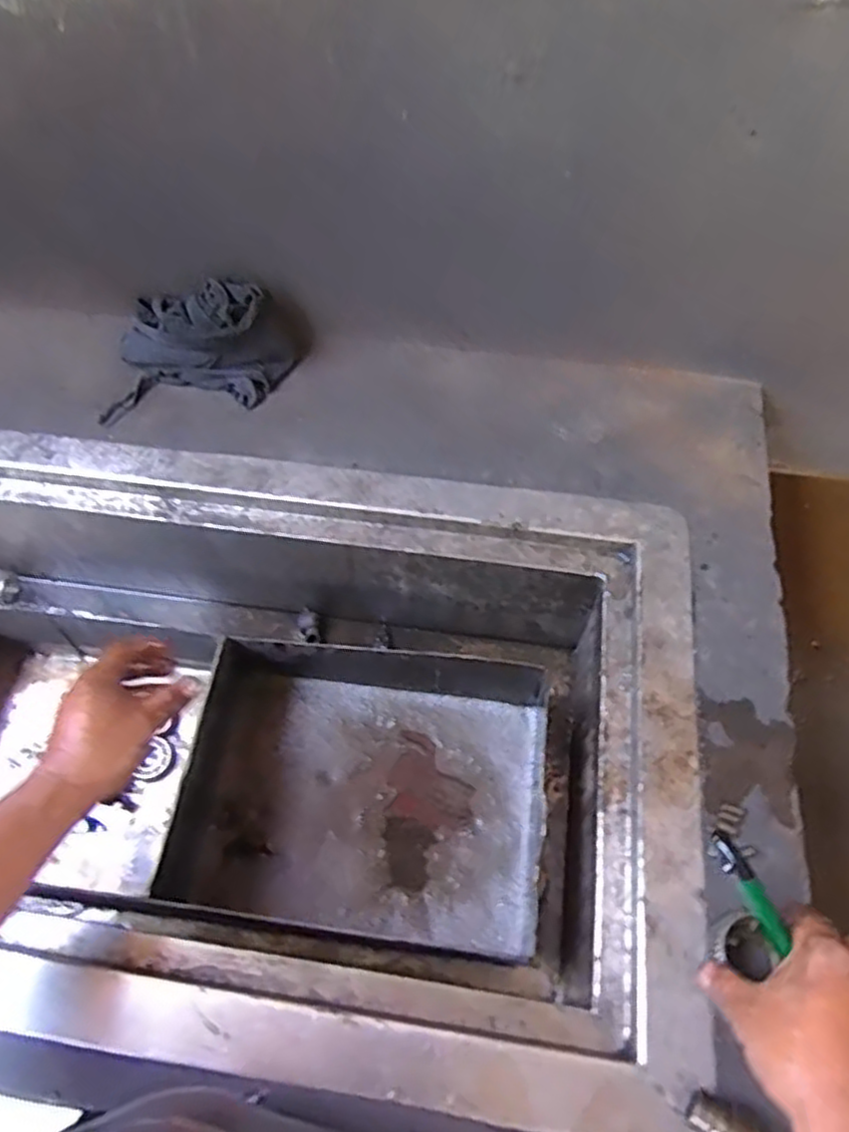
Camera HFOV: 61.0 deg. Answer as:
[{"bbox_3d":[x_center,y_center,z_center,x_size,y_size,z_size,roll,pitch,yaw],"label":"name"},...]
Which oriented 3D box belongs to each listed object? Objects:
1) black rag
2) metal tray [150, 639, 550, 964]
[{"bbox_3d":[-0.257,-0.235,0.799,0.204,0.092,0.148,10,60,6],"label":"black rag"},{"bbox_3d":[-0.056,0.221,0.747,0.368,0.111,0.273,5,59,4],"label":"metal tray"}]

